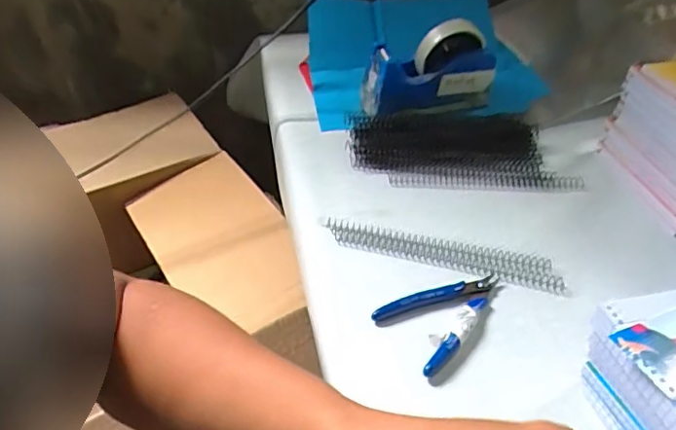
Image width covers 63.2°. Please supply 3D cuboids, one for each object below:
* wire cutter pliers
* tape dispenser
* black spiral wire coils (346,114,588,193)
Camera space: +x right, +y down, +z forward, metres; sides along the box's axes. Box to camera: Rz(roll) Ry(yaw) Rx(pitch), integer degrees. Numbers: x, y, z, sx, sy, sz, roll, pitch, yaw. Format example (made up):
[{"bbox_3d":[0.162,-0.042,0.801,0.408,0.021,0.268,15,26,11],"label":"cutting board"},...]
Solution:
[{"bbox_3d":[0.094,0.082,0.456,0.115,0.013,0.071,-25,45,-26],"label":"wire cutter pliers"},{"bbox_3d":[0.113,-0.179,0.677,0.161,0.107,0.053,-12,41,-13],"label":"tape dispenser"},{"bbox_3d":[0.132,-0.083,0.638,0.236,0.021,0.151,-3,40,-2],"label":"black spiral wire coils"}]

